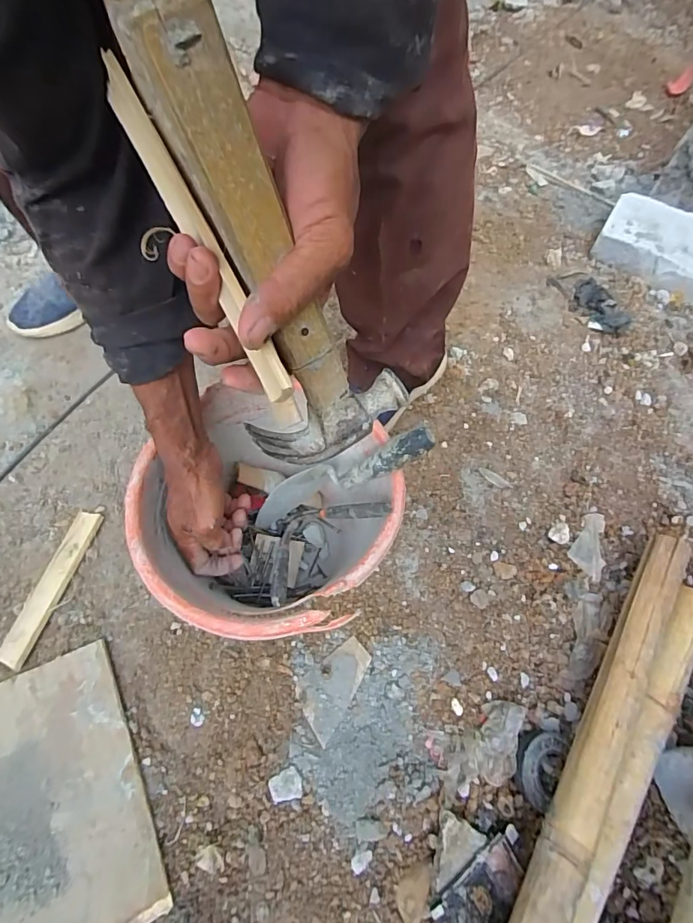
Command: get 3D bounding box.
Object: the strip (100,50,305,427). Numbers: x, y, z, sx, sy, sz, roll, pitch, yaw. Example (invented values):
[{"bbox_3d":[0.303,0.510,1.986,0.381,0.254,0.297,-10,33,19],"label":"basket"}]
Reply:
[{"bbox_3d":[-0.080,-0.120,0.262,0.011,0.030,0.223,-27,87,-17],"label":"strip"}]

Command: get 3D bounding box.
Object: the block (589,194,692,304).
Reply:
[{"bbox_3d":[0.701,-0.464,1.007,0.283,0.074,0.197,31,63,14],"label":"block"}]

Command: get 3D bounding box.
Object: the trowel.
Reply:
[{"bbox_3d":[-0.021,0.023,0.546,0.074,0.285,0.038,28,52,-36],"label":"trowel"}]

